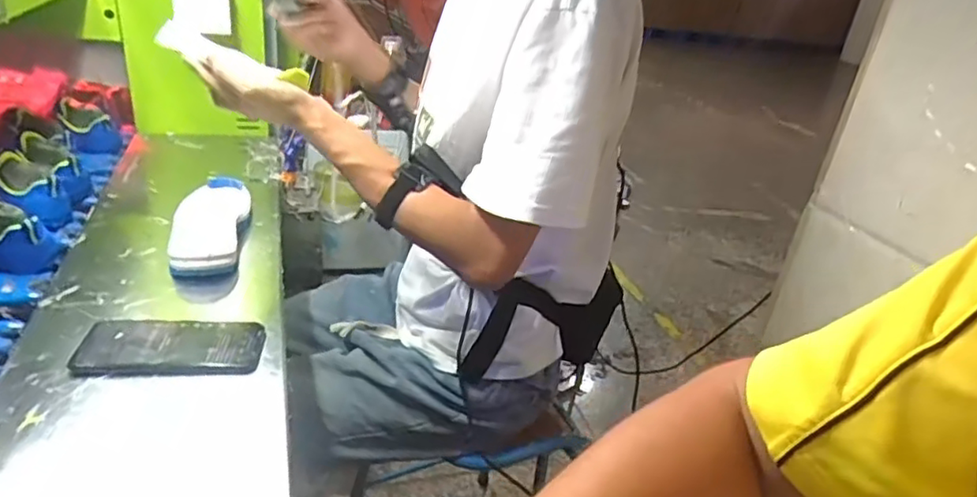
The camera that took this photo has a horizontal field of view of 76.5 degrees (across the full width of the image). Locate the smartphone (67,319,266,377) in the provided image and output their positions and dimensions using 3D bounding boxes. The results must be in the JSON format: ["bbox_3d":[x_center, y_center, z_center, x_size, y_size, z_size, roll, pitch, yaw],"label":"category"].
[{"bbox_3d":[-0.306,0.095,0.602,0.160,0.015,0.078,3,27,-11],"label":"smartphone"}]

